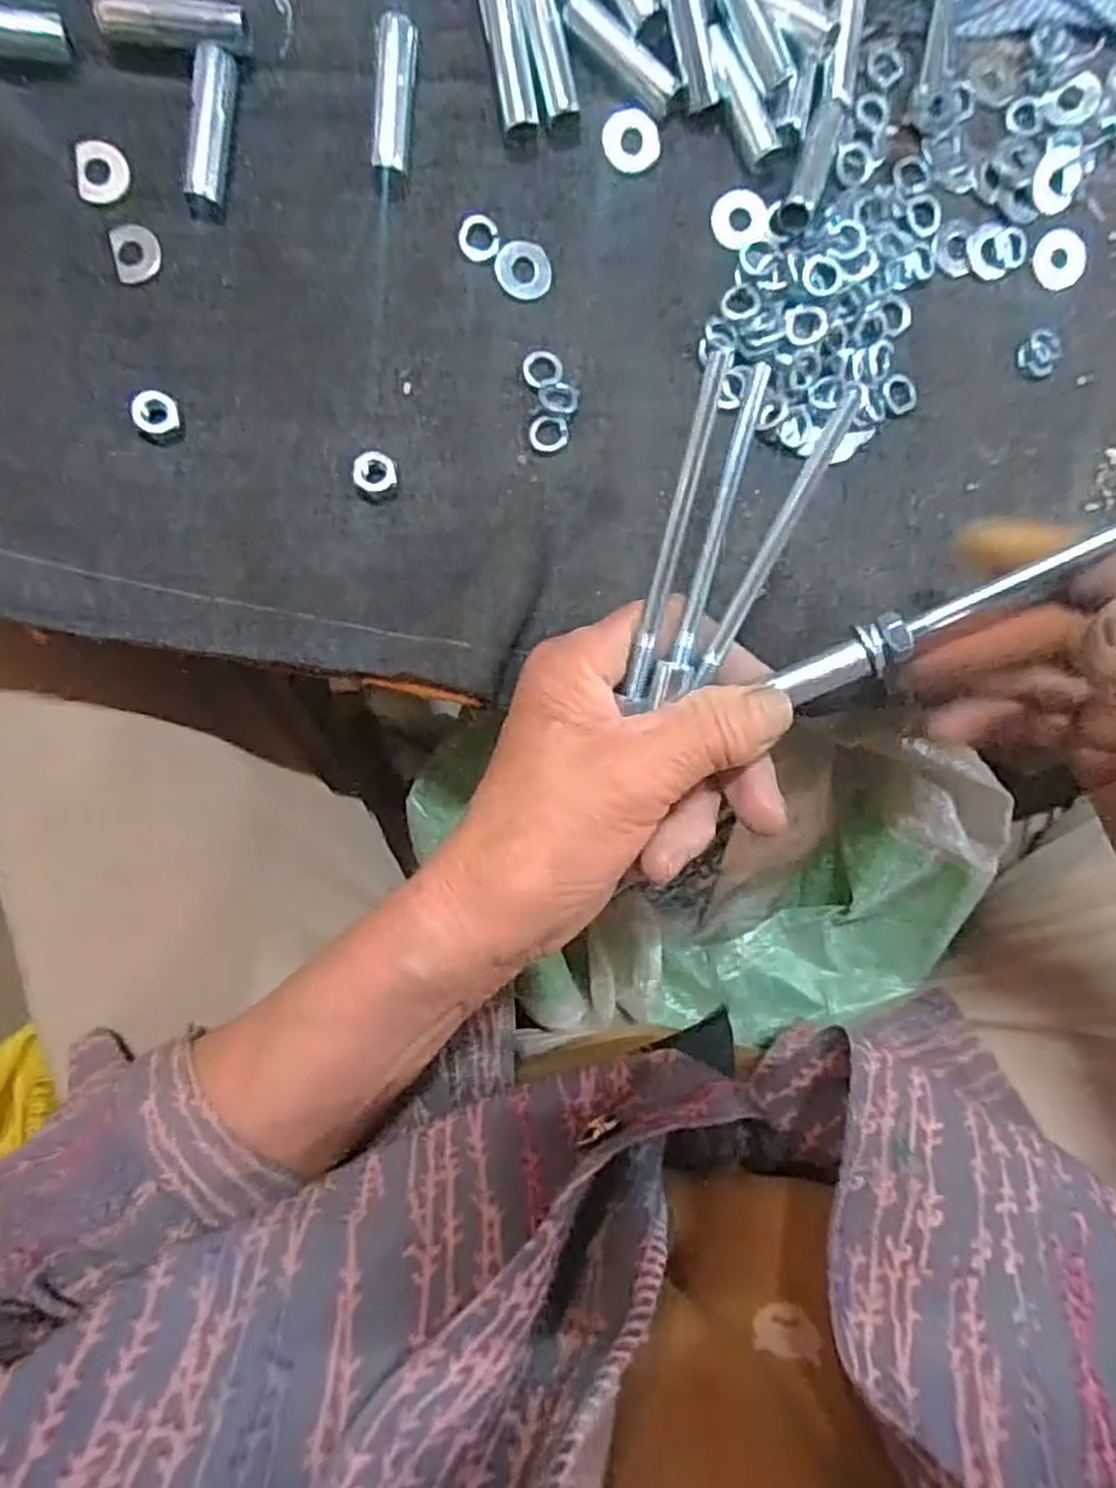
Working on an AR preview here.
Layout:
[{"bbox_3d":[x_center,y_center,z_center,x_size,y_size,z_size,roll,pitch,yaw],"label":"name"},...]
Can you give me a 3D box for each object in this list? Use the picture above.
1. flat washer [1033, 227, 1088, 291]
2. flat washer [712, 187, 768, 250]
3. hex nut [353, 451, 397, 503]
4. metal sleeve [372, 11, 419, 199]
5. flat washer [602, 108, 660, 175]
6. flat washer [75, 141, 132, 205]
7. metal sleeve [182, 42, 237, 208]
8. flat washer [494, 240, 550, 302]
[{"bbox_3d":[0.182,-0.175,0.277,0.020,0.004,0.020,0,94,-7],"label":"flat washer"},{"bbox_3d":[0.062,-0.179,0.262,0.018,0.004,0.019,-8,95,-6],"label":"flat washer"},{"bbox_3d":[-0.059,-0.086,0.249,0.014,0.005,0.016,-8,95,-6],"label":"hex nut"},{"bbox_3d":[-0.052,-0.202,0.245,0.012,0.012,0.046,5,93,-7],"label":"metal sleeve"},{"bbox_3d":[0.025,-0.202,0.259,0.019,0.004,0.018,0,94,-7],"label":"flat washer"},{"bbox_3d":[-0.144,-0.181,0.244,0.015,0.004,0.019,-3,94,-7],"label":"flat washer"},{"bbox_3d":[-0.109,-0.194,0.242,0.012,0.009,0.042,9,92,-7],"label":"metal sleeve"},{"bbox_3d":[-0.011,-0.159,0.259,0.018,0.004,0.018,-10,97,-13],"label":"flat washer"}]

